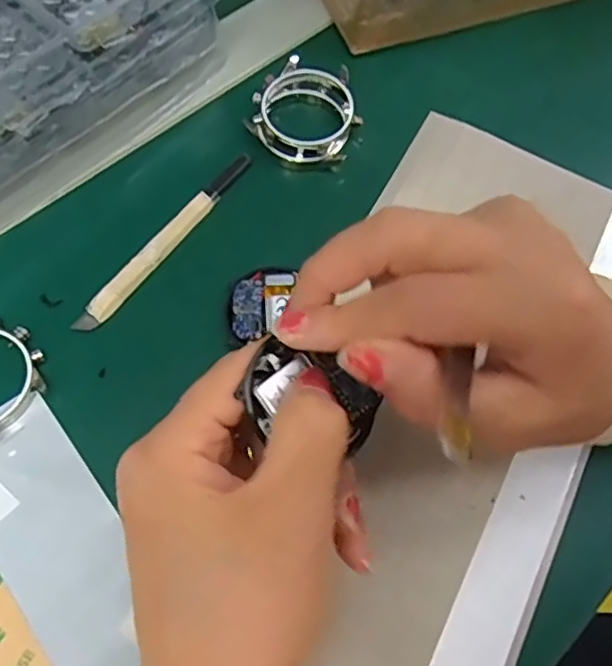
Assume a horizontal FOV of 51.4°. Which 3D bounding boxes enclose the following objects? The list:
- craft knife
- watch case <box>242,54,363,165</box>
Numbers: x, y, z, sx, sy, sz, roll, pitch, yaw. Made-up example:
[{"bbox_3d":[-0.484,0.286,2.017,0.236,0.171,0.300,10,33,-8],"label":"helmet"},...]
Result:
[{"bbox_3d":[-0.061,-0.043,0.288,0.010,0.005,0.112,35,69,12],"label":"craft knife"},{"bbox_3d":[0.000,-0.107,0.312,0.051,0.021,0.050,23,67,7],"label":"watch case"}]

